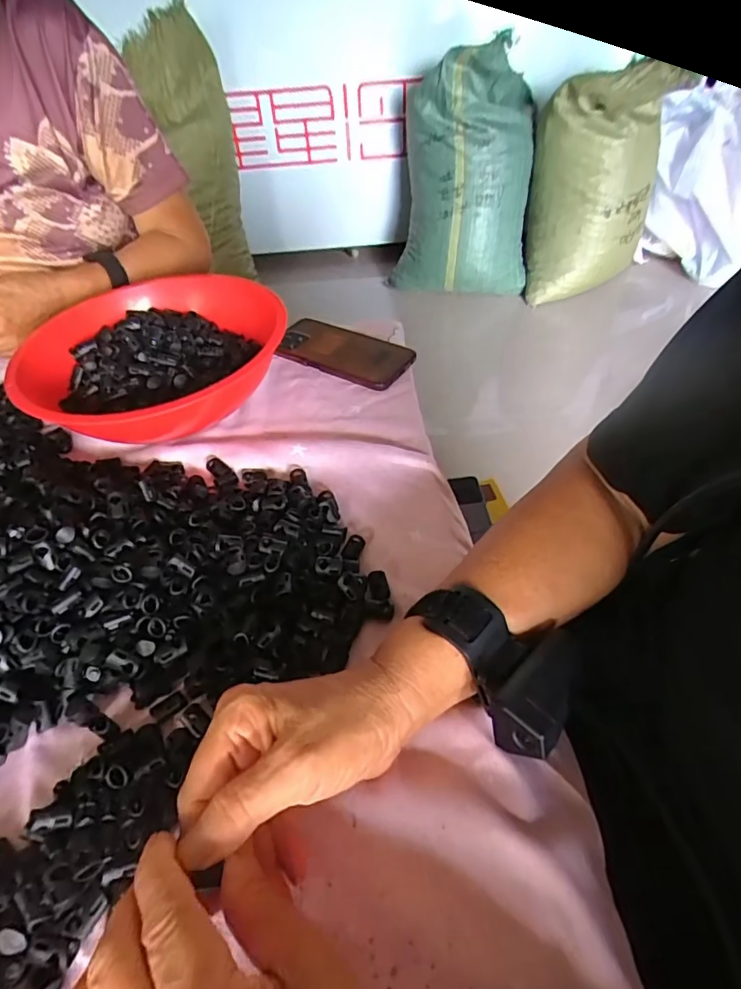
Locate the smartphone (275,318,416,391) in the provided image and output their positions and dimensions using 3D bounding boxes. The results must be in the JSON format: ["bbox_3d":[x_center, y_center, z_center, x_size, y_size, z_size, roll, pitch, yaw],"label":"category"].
[{"bbox_3d":[-0.032,-0.161,0.571,0.161,0.012,0.078,24,53,25],"label":"smartphone"}]

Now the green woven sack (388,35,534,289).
[{"bbox_3d":[0.287,-0.972,1.566,0.401,0.610,0.335,4,48,8],"label":"green woven sack"}]

